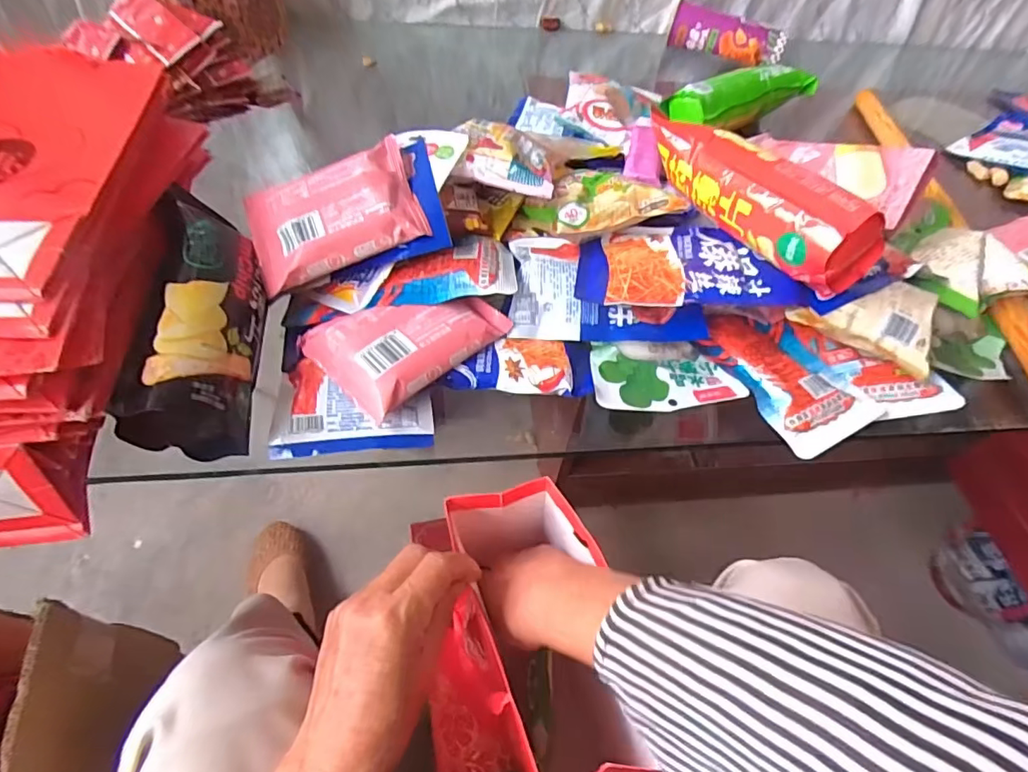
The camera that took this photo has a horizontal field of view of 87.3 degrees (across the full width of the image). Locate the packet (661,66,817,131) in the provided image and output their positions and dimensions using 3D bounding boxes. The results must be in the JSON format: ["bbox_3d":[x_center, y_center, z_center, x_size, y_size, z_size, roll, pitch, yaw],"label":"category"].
[{"bbox_3d":[0.285,-0.366,0.671,0.204,0.051,0.063,-22,58,-21],"label":"packet"}]

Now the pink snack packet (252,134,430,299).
[{"bbox_3d":[-0.148,-0.141,0.444,0.137,0.027,0.096,-26,74,1],"label":"pink snack packet"}]

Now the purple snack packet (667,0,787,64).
[{"bbox_3d":[0.328,-0.538,0.820,0.166,0.053,0.062,20,54,9],"label":"purple snack packet"}]

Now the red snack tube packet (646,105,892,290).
[{"bbox_3d":[0.193,-0.157,0.445,0.060,0.080,0.201,-27,60,-23],"label":"red snack tube packet"}]

